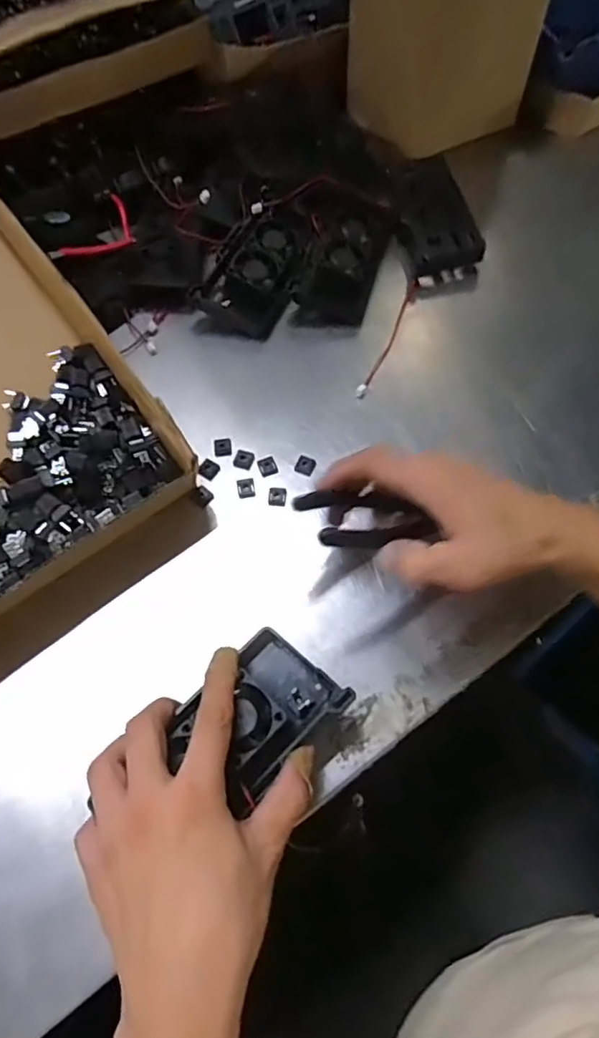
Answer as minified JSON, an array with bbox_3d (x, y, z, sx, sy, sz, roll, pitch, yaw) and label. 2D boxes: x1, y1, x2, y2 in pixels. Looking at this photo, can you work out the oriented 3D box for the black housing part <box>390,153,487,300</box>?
[{"bbox_3d":[0.126,-0.279,0.544,0.072,0.040,0.147,-8,64,-2],"label":"black housing part"}]

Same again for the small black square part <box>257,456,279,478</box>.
[{"bbox_3d":[-0.024,-0.039,0.431,0.013,0.006,0.014,-18,65,-7],"label":"small black square part"}]

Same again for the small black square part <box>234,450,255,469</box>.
[{"bbox_3d":[-0.042,-0.045,0.432,0.014,0.007,0.014,11,65,7],"label":"small black square part"}]

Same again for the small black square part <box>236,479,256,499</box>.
[{"bbox_3d":[-0.040,-0.023,0.421,0.013,0.005,0.015,-10,64,-3],"label":"small black square part"}]

